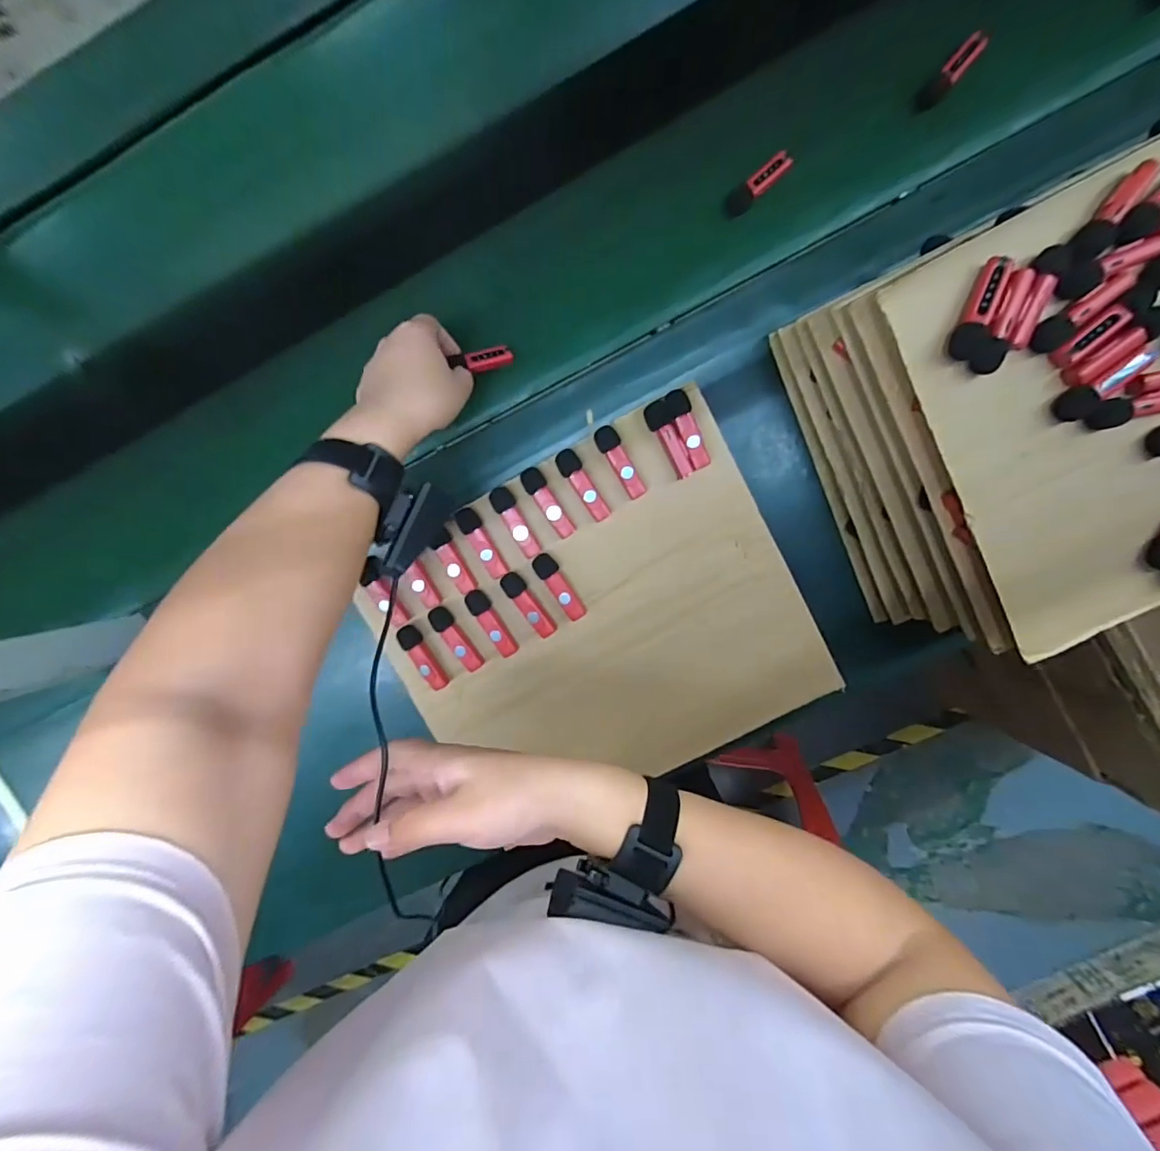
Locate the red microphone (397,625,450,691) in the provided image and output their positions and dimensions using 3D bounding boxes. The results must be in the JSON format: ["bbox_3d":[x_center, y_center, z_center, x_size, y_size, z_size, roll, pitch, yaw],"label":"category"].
[{"bbox_3d":[-0.141,0.074,0.471,0.018,0.014,0.063,-29,93,6],"label":"red microphone"}]

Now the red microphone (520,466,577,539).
[{"bbox_3d":[-0.026,-0.062,0.447,0.019,0.013,0.063,-34,92,6],"label":"red microphone"}]

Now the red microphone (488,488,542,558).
[{"bbox_3d":[-0.056,-0.044,0.449,0.020,0.009,0.064,-25,93,6],"label":"red microphone"}]

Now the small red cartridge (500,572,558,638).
[{"bbox_3d":[-0.044,0.026,0.462,0.017,0.018,0.063,-37,92,6],"label":"small red cartridge"}]

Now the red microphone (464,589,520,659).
[{"bbox_3d":[-0.078,0.043,0.466,0.019,0.015,0.065,-29,93,6],"label":"red microphone"}]

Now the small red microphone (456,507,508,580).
[{"bbox_3d":[-0.084,-0.027,0.453,0.018,0.014,0.065,-29,93,6],"label":"small red microphone"}]

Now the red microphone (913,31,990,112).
[{"bbox_3d":[0.317,-0.430,0.452,0.063,0.016,0.018,-44,91,7],"label":"red microphone"}]

